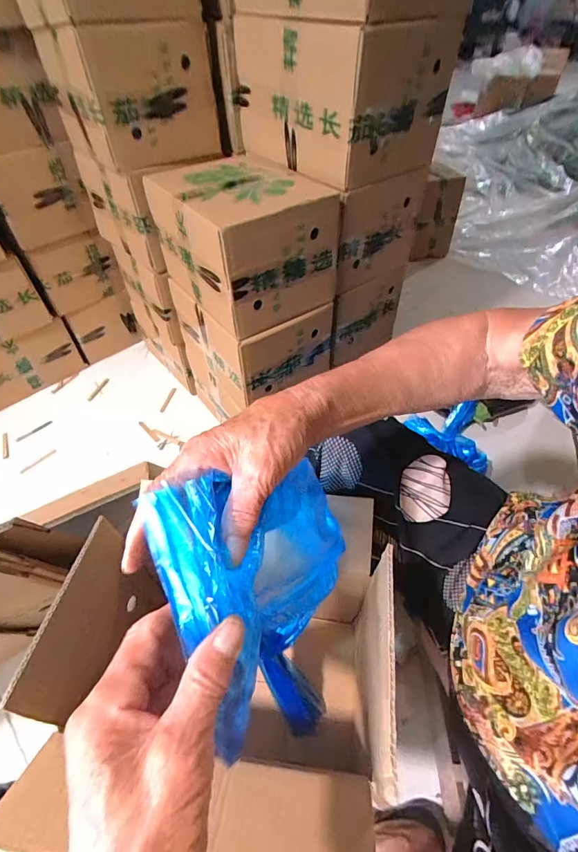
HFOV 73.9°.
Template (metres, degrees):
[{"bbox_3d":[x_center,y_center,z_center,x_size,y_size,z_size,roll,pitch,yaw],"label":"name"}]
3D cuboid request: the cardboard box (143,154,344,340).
[{"bbox_3d":[-0.080,-0.336,0.689,0.224,0.181,0.280,-29,53,-23],"label":"cardboard box"}]

